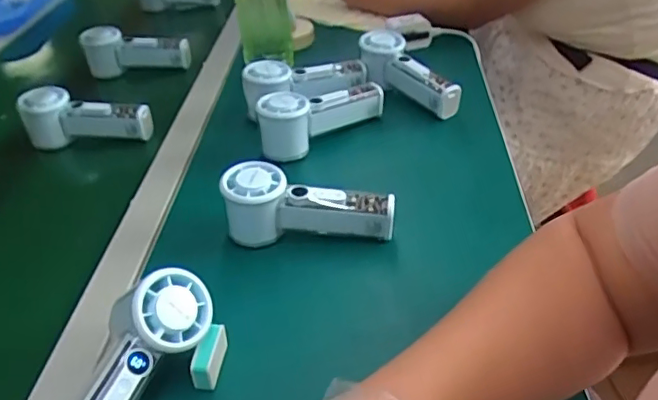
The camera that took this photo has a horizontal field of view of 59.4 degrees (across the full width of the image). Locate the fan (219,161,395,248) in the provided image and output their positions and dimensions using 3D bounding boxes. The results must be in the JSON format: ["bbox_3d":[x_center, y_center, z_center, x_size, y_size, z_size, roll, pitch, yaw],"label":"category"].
[{"bbox_3d":[-0.020,0.008,0.523,0.153,0.065,0.052,6,38,-3],"label":"fan"}]

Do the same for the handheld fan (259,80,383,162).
[{"bbox_3d":[-0.010,-0.098,0.648,0.152,0.070,0.048,-31,44,-27],"label":"handheld fan"}]

